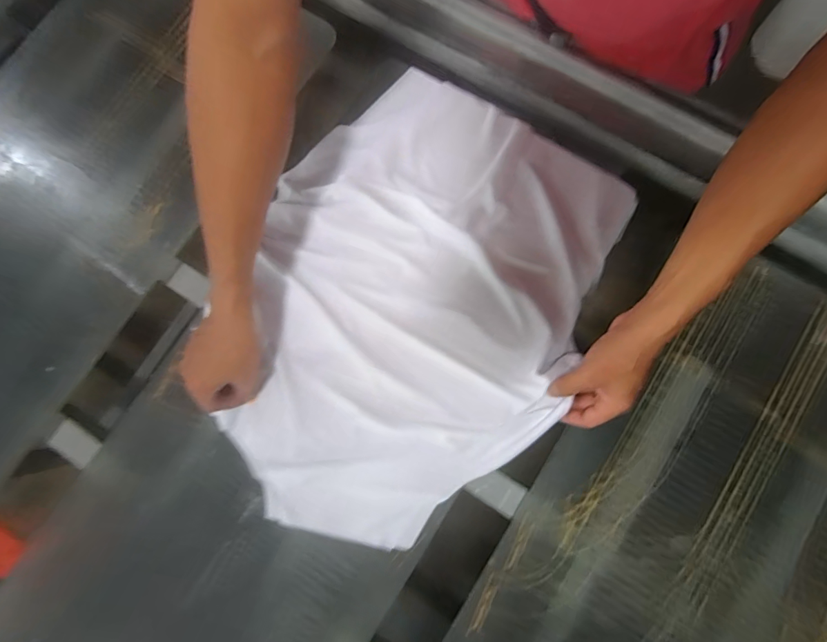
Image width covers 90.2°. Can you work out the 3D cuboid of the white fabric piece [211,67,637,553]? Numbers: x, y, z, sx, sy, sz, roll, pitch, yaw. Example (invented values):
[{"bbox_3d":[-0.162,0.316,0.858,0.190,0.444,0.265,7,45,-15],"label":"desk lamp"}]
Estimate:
[{"bbox_3d":[0.001,-0.021,0.519,0.396,0.037,0.559,22,80,5],"label":"white fabric piece"}]

